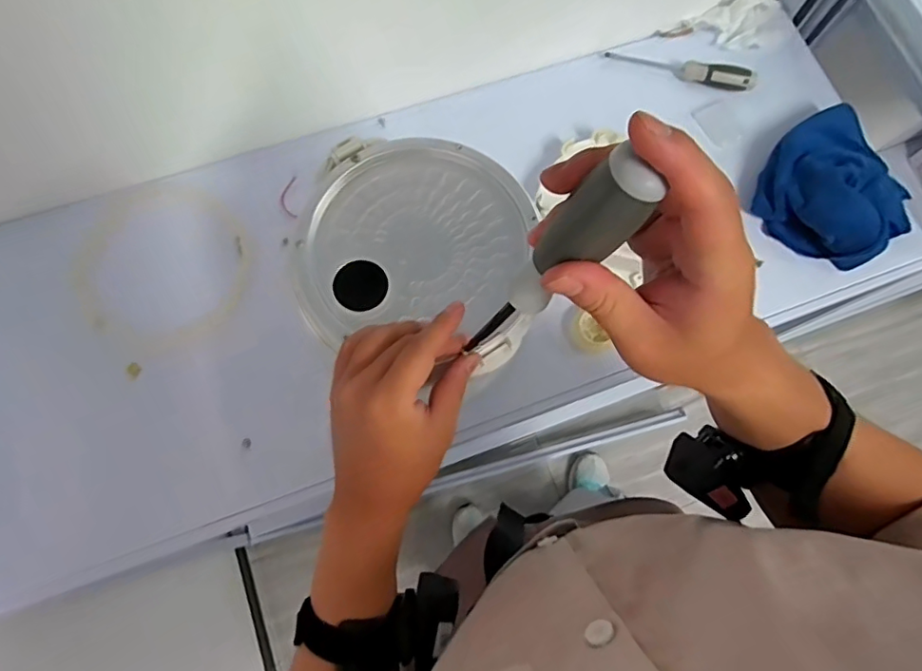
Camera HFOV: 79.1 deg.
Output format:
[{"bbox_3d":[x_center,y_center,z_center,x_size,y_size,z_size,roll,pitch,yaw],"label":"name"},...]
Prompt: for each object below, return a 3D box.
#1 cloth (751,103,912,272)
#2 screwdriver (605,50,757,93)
[{"bbox_3d":[0.437,-0.172,0.648,0.170,0.071,0.173,-32,78,-10],"label":"cloth"},{"bbox_3d":[0.281,-0.339,0.709,0.189,0.021,0.035,14,75,2],"label":"screwdriver"}]

